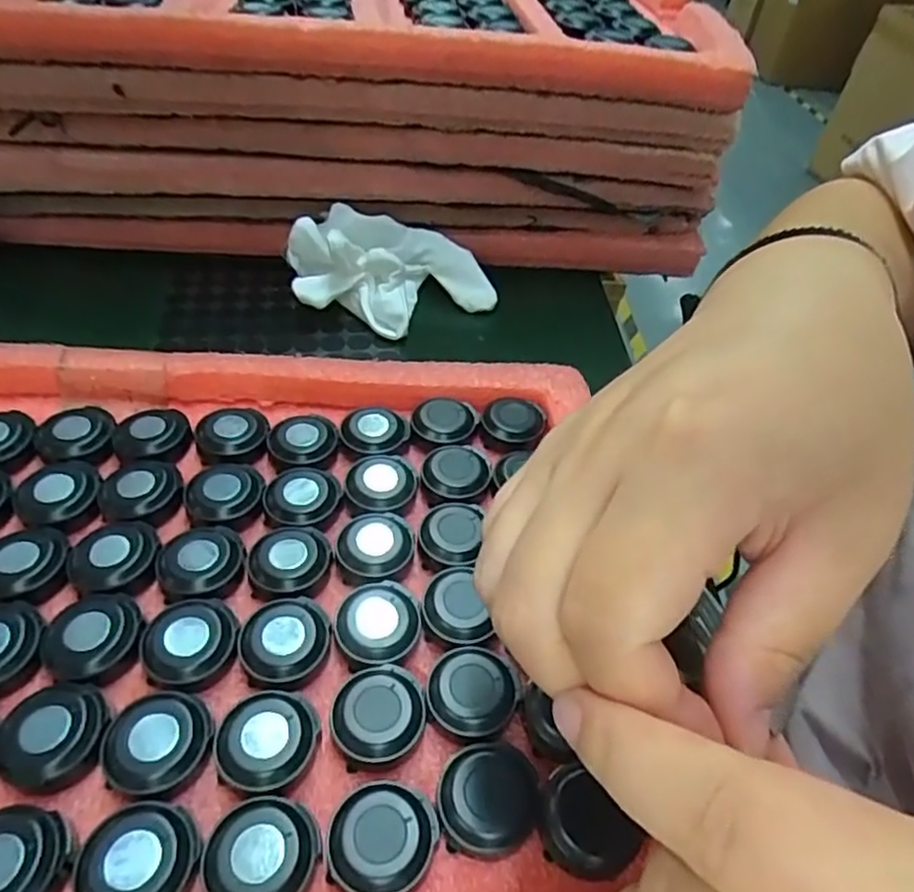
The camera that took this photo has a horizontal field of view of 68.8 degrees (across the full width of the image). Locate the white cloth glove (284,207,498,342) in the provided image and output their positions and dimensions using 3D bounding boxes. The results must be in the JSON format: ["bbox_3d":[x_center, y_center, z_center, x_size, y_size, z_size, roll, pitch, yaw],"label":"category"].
[{"bbox_3d":[-0.037,-0.105,0.393,0.117,0.051,0.072,3,46,-6],"label":"white cloth glove"}]

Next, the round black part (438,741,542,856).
[{"bbox_3d":[0.010,0.105,0.200,0.029,0.011,0.029,4,46,-4],"label":"round black part"}]

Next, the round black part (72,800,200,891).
[{"bbox_3d":[-0.085,0.112,0.180,0.029,0.013,0.028,4,46,-4],"label":"round black part"}]

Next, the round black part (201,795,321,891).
[{"bbox_3d":[-0.053,0.113,0.183,0.029,0.011,0.029,4,46,-4],"label":"round black part"}]

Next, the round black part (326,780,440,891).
[{"bbox_3d":[-0.021,0.112,0.190,0.030,0.012,0.030,4,46,-4],"label":"round black part"}]

